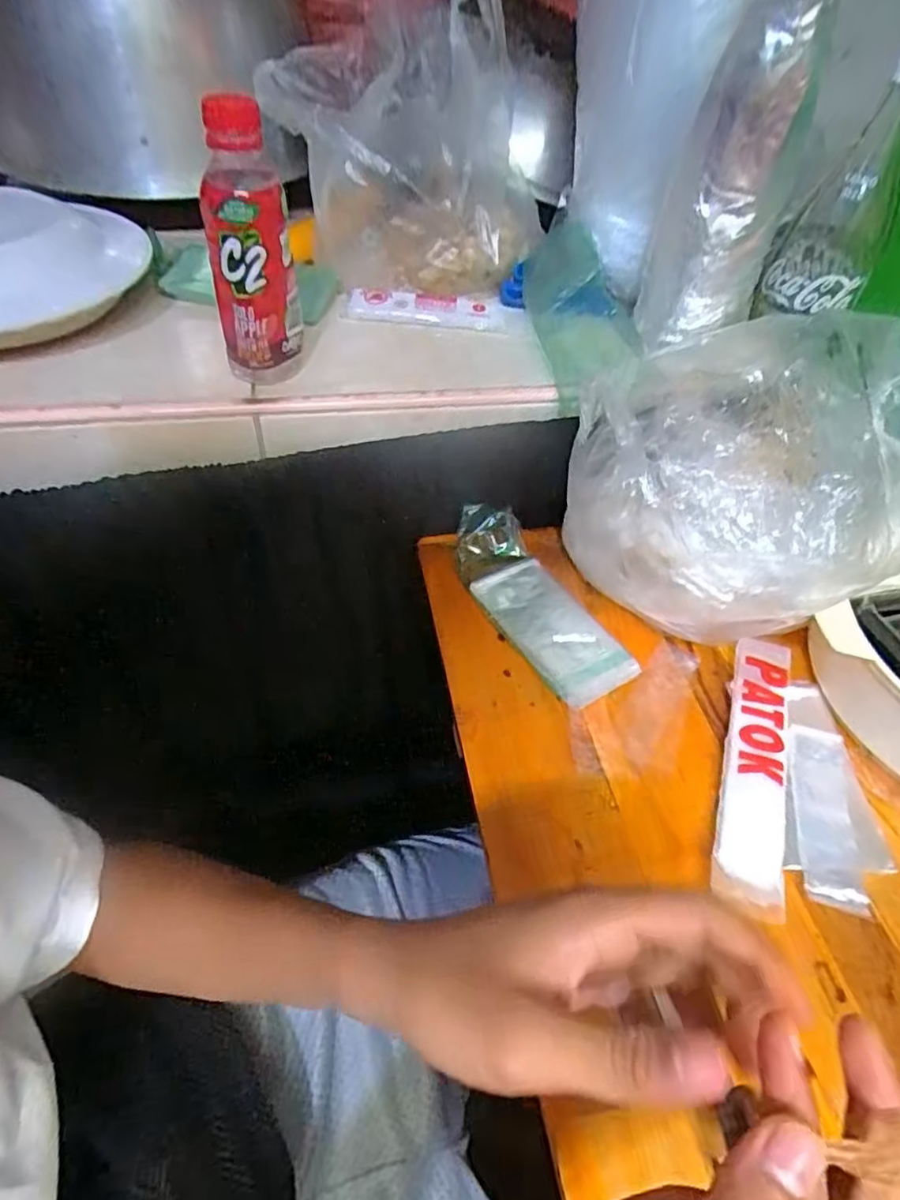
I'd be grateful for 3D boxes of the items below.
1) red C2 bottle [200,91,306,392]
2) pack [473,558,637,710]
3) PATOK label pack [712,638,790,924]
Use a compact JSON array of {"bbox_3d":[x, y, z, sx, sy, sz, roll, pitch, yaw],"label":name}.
[{"bbox_3d":[-0.124,-0.214,0.386,0.051,0.151,0.044,-8,49,-12],"label":"red C2 bottle"},{"bbox_3d":[0.080,0.020,0.476,0.071,0.009,0.129,-25,55,-24],"label":"pack"},{"bbox_3d":[0.199,0.105,0.404,0.041,0.015,0.195,18,50,11],"label":"PATOK label pack"}]

